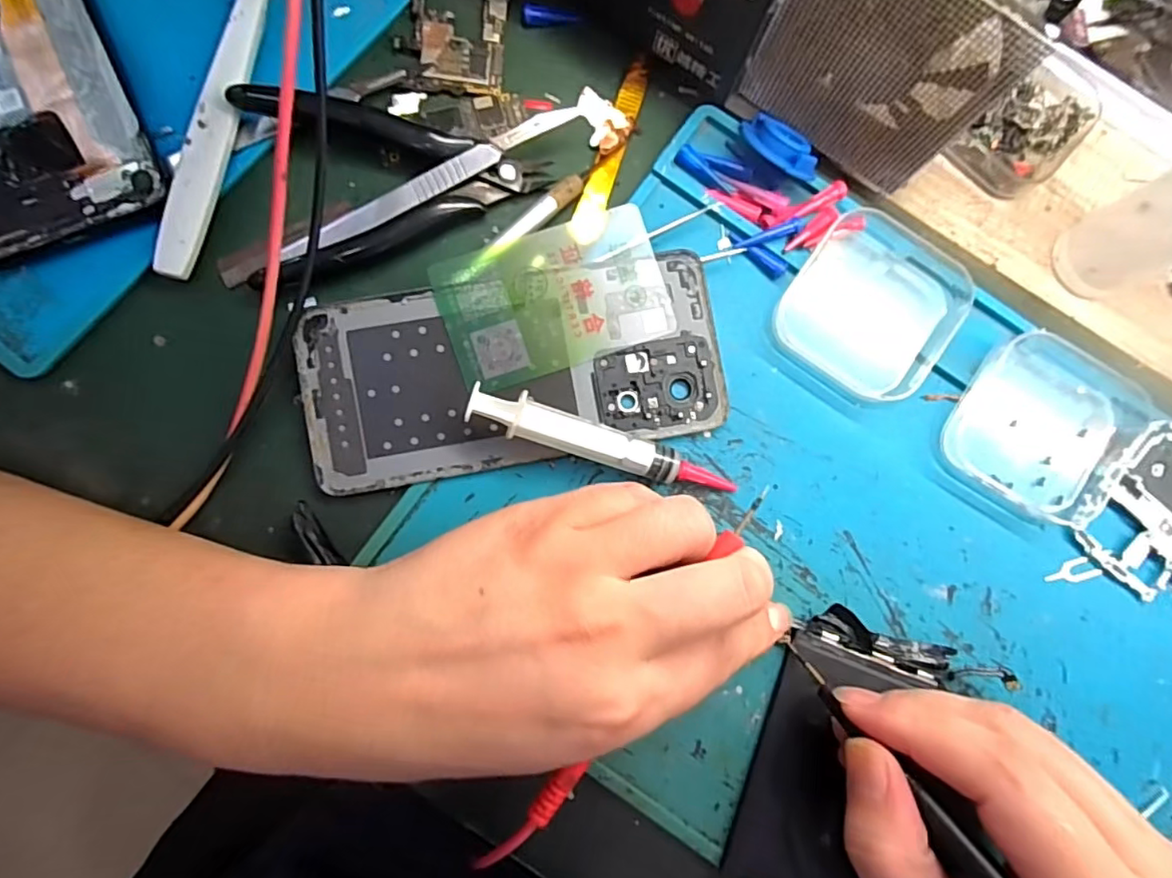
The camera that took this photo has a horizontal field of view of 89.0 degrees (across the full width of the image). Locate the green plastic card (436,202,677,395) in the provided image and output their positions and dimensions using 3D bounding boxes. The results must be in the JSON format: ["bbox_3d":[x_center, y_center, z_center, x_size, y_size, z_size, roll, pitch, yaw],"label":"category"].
[{"bbox_3d":[-0.012,-0.054,0.232,0.084,0.004,0.053,-19,90,-6],"label":"green plastic card"}]

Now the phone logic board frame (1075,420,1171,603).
[{"bbox_3d":[0.231,0.029,0.240,0.049,0.007,0.065,45,82,2],"label":"phone logic board frame"}]

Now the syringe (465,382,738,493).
[{"bbox_3d":[0.008,0.002,0.219,0.101,0.022,0.014,15,82,-2],"label":"syringe"}]

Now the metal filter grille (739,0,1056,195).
[{"bbox_3d":[0.105,-0.129,0.214,0.086,0.082,0.004,33,80,0],"label":"metal filter grille"}]

